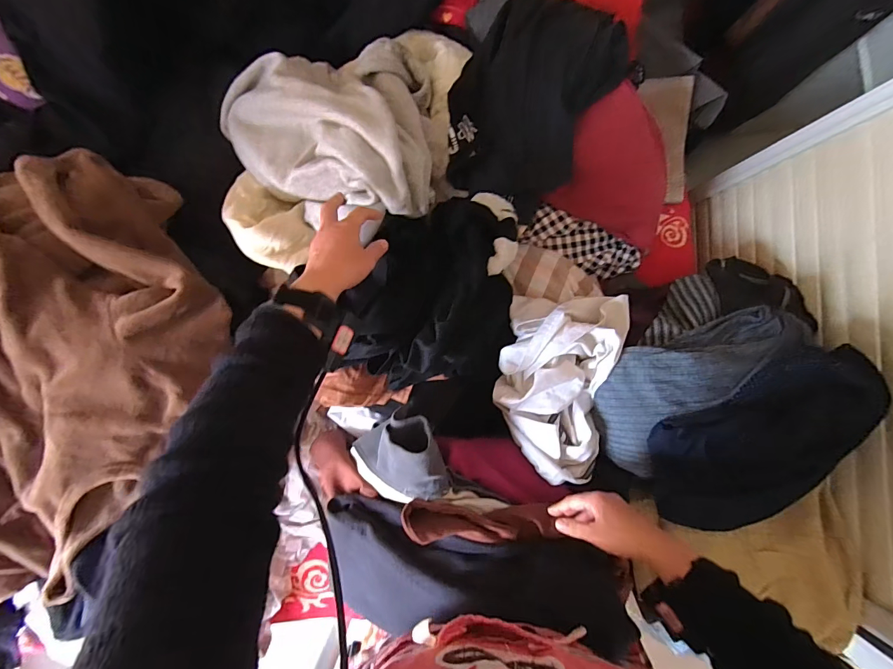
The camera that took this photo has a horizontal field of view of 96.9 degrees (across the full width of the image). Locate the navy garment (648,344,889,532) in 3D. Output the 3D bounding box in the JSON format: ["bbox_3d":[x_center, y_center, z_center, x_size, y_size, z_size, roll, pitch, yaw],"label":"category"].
[{"bbox_3d":[0.459,0.159,0.571,0.315,0.105,0.180,-32,89,0],"label":"navy garment"}]

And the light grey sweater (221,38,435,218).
[{"bbox_3d":[-0.201,-0.329,0.614,0.348,0.163,0.286,0,89,0],"label":"light grey sweater"}]

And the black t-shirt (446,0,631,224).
[{"bbox_3d":[0.132,-0.382,0.662,0.235,0.103,0.312,25,89,1],"label":"black t-shirt"}]

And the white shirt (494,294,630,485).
[{"bbox_3d":[0.184,0.078,0.662,0.195,0.087,0.318,11,89,0],"label":"white shirt"}]

